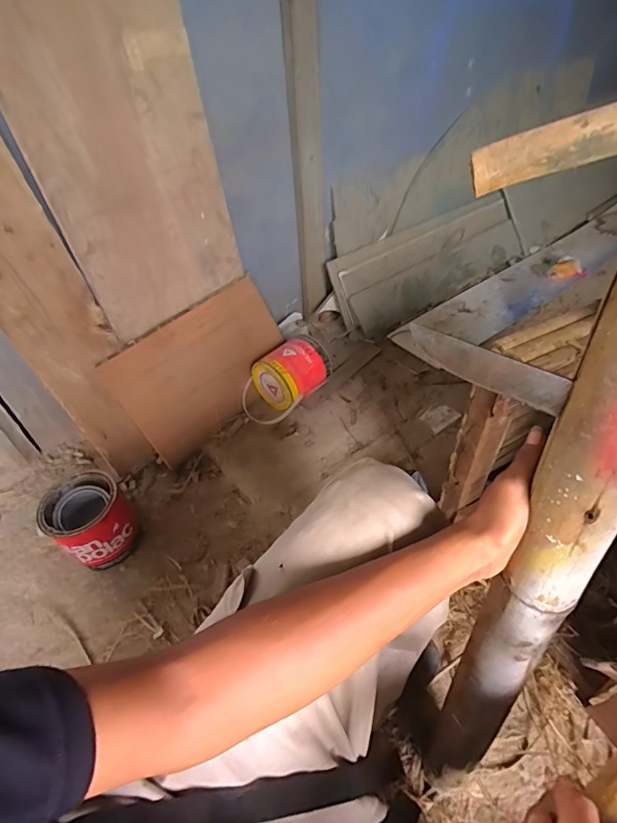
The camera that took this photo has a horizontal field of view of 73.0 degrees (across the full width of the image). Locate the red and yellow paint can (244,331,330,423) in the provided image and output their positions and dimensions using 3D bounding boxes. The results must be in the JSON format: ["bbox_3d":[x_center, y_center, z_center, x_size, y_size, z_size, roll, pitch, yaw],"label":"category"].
[{"bbox_3d":[-0.058,-0.082,1.098,0.238,0.149,0.145,-33,52,-26],"label":"red and yellow paint can"}]

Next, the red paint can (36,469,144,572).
[{"bbox_3d":[-0.443,0.234,0.861,0.140,0.158,0.138,-2,45,2],"label":"red paint can"}]

